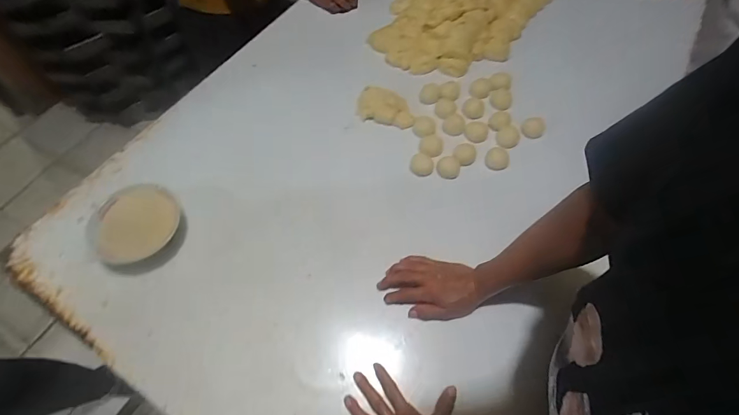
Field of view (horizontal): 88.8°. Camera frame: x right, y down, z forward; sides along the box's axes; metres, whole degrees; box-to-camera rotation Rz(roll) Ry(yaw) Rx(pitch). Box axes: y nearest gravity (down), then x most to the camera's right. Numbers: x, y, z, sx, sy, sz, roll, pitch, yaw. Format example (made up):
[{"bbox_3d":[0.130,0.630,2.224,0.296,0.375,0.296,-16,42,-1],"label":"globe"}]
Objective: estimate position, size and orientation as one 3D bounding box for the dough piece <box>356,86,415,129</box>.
[{"bbox_3d":[0.039,-0.227,0.850,0.130,0.036,0.071,17,63,9],"label":"dough piece"}]

